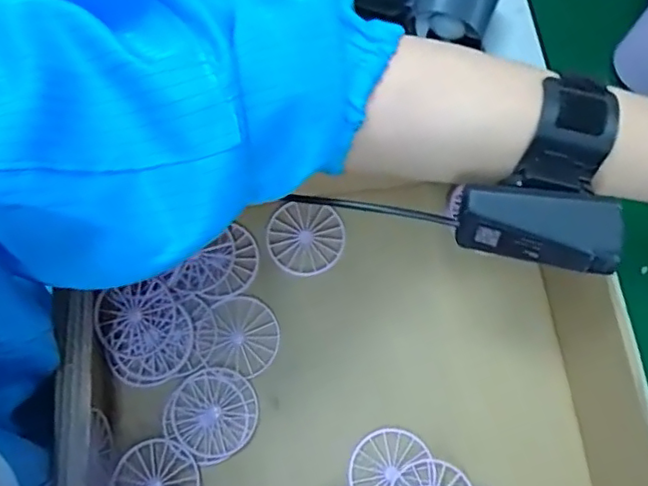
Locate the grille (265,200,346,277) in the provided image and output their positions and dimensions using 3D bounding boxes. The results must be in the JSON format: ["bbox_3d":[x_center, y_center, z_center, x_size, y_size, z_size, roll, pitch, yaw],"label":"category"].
[{"bbox_3d":[-0.012,-0.003,0.375,0.049,0.004,0.047,0,77,1],"label":"grille"}]

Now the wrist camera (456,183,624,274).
[{"bbox_3d":[0.096,-0.007,0.265,0.068,0.025,0.030,11,77,3],"label":"wrist camera"}]

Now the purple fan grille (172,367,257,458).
[{"bbox_3d":[-0.065,0.101,0.346,0.049,0.004,0.049,-21,78,-4],"label":"purple fan grille"}]

